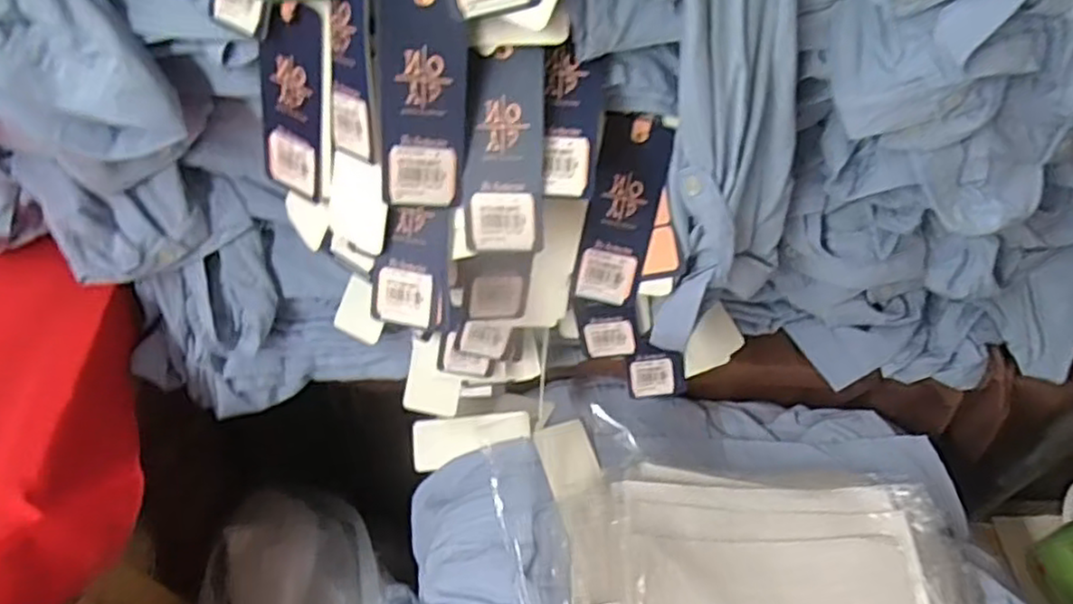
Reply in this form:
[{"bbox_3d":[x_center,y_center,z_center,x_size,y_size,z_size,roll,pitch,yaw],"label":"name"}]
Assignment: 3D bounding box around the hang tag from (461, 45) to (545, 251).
[{"bbox_3d":[-0.018,-0.082,0.390,0.043,0.109,0.008,2,11,9],"label":"hang tag"}]

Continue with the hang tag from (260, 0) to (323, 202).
[{"bbox_3d":[-0.144,-0.114,0.407,0.043,0.116,0.005,27,42,12],"label":"hang tag"}]

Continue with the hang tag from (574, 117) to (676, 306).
[{"bbox_3d":[0.055,-0.058,0.453,0.046,0.121,0.006,9,19,-1],"label":"hang tag"}]

